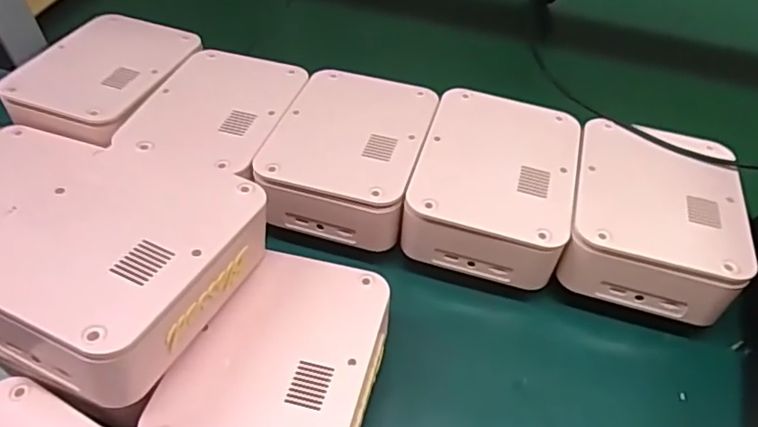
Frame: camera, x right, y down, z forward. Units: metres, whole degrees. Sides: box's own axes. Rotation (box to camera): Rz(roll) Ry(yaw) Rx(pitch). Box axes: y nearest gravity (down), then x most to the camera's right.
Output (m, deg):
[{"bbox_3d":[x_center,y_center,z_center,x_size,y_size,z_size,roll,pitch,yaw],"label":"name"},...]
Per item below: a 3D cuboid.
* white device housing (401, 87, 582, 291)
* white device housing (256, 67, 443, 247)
[{"bbox_3d":[0.077,-0.024,0.387,0.097,0.043,0.130,13,53,11],"label":"white device housing"},{"bbox_3d":[-0.019,-0.045,0.407,0.097,0.044,0.128,12,53,11],"label":"white device housing"}]

